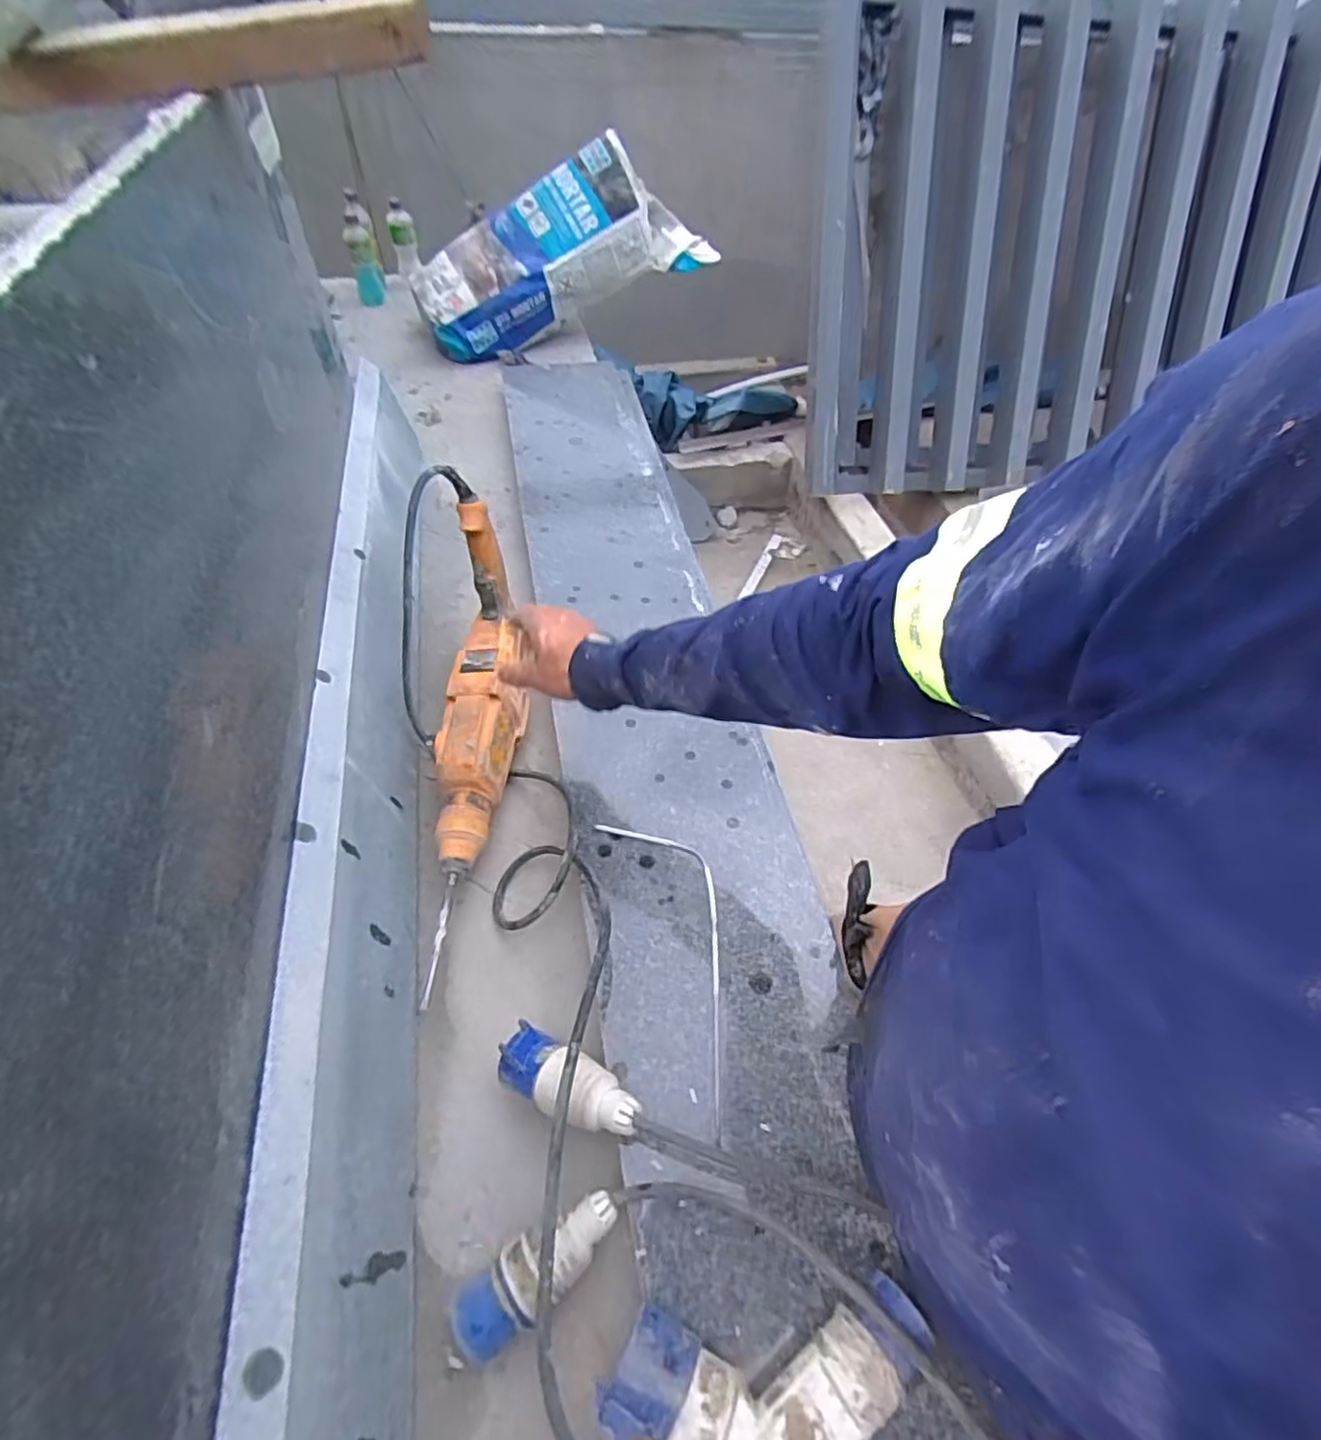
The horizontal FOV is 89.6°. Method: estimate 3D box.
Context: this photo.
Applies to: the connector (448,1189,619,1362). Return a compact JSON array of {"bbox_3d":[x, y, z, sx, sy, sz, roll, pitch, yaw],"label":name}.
[{"bbox_3d":[-0.084,0.374,0.455,0.119,0.040,0.044,-30,57,-25],"label":"connector"}]

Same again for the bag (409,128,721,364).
[{"bbox_3d":[-0.218,-0.964,1.363,0.582,0.239,0.171,-21,51,6],"label":"bag"}]

